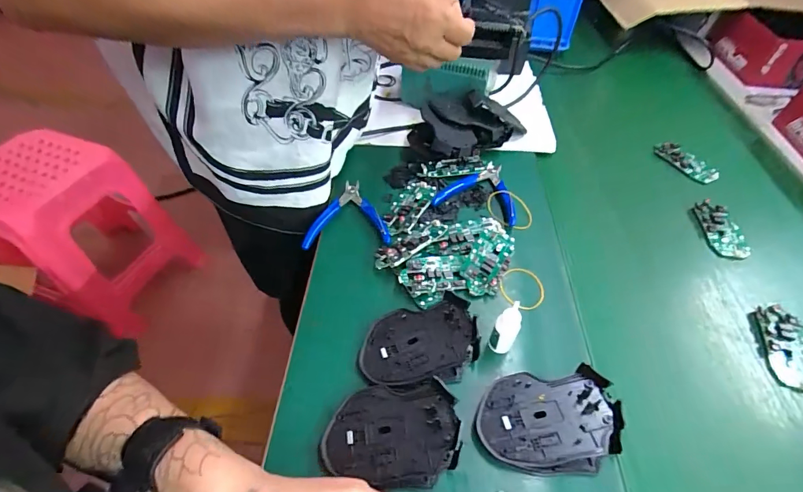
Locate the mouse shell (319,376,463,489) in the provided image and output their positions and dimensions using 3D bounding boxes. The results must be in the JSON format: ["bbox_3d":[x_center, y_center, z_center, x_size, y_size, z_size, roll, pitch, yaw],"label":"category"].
[{"bbox_3d":[-0.009,0.153,0.324,0.109,0.030,0.076,0,50,-2],"label":"mouse shell"}]

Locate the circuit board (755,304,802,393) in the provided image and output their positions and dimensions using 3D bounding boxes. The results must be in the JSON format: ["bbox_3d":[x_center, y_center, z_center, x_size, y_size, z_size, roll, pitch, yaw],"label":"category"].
[{"bbox_3d":[0.403,0.106,0.406,0.044,0.014,0.090,11,51,7],"label":"circuit board"}]

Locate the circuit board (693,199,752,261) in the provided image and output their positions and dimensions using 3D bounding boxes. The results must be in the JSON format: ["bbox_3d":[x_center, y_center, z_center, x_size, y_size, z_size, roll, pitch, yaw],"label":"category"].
[{"bbox_3d":[0.419,-0.023,0.511,0.045,0.010,0.090,0,50,-2],"label":"circuit board"}]

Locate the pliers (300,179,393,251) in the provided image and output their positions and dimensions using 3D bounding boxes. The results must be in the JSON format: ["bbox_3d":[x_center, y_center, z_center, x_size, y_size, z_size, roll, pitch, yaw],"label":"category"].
[{"bbox_3d":[-0.071,-0.044,0.509,0.105,0.017,0.106,-3,50,-5],"label":"pliers"}]

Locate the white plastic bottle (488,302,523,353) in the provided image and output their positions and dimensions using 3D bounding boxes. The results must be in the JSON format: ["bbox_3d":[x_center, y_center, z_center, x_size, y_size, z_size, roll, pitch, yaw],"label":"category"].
[{"bbox_3d":[0.099,0.079,0.372,0.017,0.067,0.022,-22,54,-19],"label":"white plastic bottle"}]

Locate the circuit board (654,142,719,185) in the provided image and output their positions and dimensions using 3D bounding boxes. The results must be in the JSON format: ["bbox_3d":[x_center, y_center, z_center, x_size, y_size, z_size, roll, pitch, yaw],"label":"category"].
[{"bbox_3d":[0.437,-0.131,0.602,0.049,0.015,0.094,-32,58,-26],"label":"circuit board"}]

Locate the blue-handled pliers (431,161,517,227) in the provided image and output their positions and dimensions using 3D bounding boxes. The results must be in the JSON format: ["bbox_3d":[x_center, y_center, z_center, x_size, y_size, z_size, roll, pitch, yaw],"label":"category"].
[{"bbox_3d":[0.110,-0.082,0.536,0.107,0.013,0.108,17,52,12],"label":"blue-handled pliers"}]

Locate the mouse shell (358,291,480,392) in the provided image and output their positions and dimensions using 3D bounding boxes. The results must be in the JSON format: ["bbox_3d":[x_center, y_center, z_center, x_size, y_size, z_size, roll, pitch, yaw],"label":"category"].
[{"bbox_3d":[0.017,0.091,0.375,0.111,0.027,0.079,-6,51,-7],"label":"mouse shell"}]

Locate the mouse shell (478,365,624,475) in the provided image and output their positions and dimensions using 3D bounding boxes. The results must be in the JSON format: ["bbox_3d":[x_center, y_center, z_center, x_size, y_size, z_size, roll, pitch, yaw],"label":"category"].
[{"bbox_3d":[0.126,0.148,0.337,0.118,0.031,0.079,2,50,-1],"label":"mouse shell"}]

